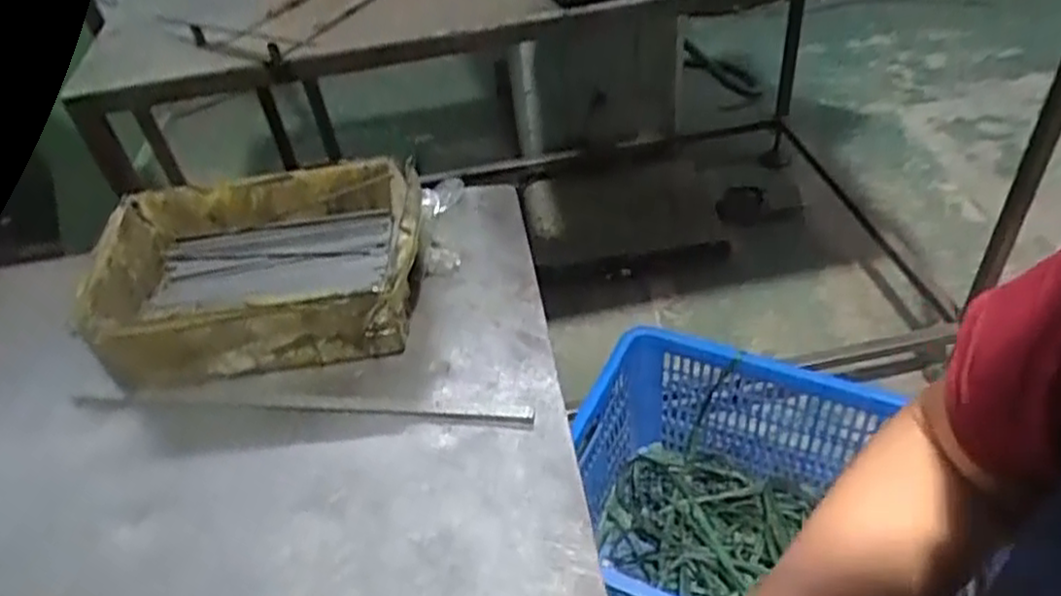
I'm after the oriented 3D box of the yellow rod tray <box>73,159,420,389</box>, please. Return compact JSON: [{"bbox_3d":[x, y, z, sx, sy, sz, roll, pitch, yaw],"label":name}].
[{"bbox_3d":[-0.215,-0.024,0.620,0.248,0.081,0.175,-7,43,-3],"label":"yellow rod tray"}]

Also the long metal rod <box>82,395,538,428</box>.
[{"bbox_3d":[-0.172,0.081,0.558,0.348,0.006,0.014,2,43,7],"label":"long metal rod"}]

